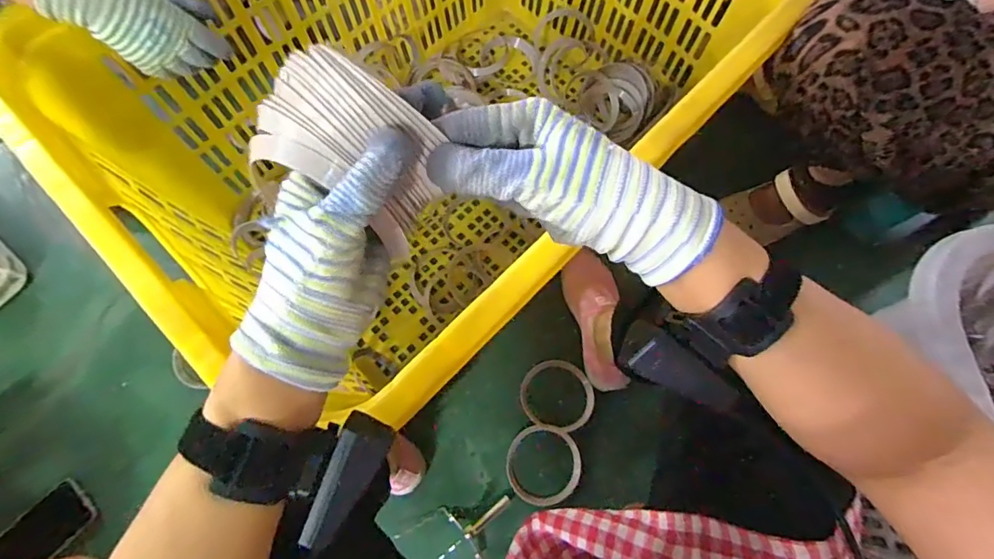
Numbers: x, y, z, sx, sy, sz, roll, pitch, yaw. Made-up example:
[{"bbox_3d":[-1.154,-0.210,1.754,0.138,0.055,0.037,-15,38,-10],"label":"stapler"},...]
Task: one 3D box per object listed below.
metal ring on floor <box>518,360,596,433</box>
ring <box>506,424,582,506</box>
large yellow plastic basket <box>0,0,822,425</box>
[{"bbox_3d":[0.095,0.180,0.765,0.116,0.021,0.104,17,73,5],"label":"metal ring on floor"},{"bbox_3d":[0.072,0.281,0.744,0.115,0.020,0.112,0,72,0],"label":"ring"},{"bbox_3d":[-0.059,-0.240,0.700,0.579,0.420,0.797,43,77,12],"label":"large yellow plastic basket"}]

